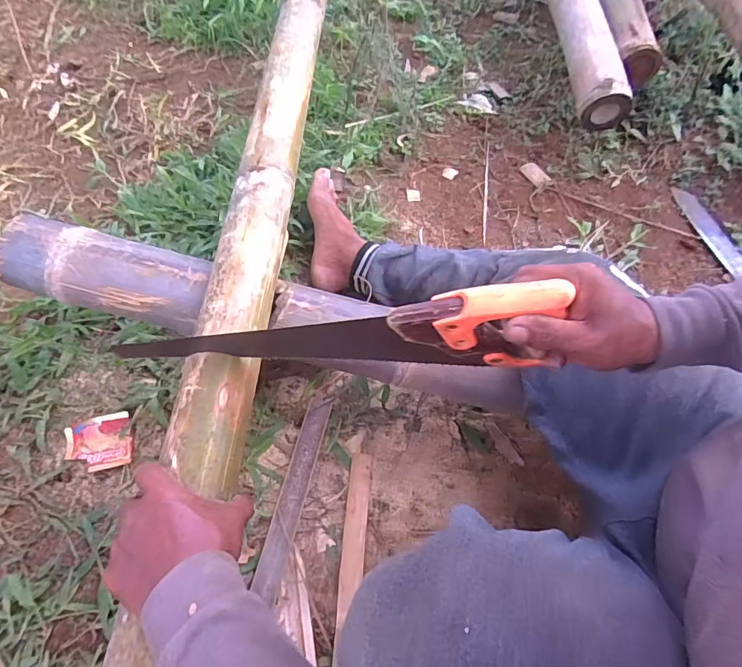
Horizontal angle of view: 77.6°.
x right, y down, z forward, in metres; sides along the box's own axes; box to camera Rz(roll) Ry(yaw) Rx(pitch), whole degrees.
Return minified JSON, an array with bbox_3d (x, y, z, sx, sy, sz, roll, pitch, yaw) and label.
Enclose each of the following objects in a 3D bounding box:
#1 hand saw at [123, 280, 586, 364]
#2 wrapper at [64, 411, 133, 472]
[{"bbox_3d":[-0.036,0.009,0.439,0.403,0.108,0.030,-4,58,18],"label":"hand saw"},{"bbox_3d":[-0.384,0.156,0.652,0.084,0.012,0.076,-13,60,-8],"label":"wrapper"}]

